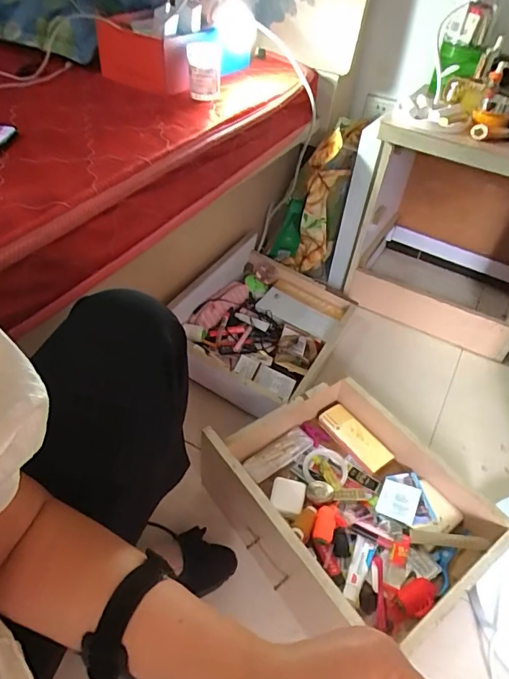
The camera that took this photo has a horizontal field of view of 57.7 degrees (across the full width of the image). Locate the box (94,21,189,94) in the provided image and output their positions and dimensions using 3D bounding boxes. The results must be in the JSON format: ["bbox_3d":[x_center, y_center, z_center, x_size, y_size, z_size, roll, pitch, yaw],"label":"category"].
[{"bbox_3d":[-0.206,-0.514,0.844,0.188,0.082,0.051,29,48,21],"label":"box"}]

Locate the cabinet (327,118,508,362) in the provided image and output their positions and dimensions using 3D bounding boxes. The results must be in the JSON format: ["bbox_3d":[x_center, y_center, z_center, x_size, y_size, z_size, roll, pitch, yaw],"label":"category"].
[{"bbox_3d":[0.474,-0.271,1.143,0.487,0.503,0.382,21,46,14],"label":"cabinet"}]

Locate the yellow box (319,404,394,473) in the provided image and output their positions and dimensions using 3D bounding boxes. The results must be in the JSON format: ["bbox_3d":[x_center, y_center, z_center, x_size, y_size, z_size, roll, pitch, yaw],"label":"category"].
[{"bbox_3d":[0.181,0.177,0.844,0.061,0.018,0.143,-23,51,-27],"label":"yellow box"}]

